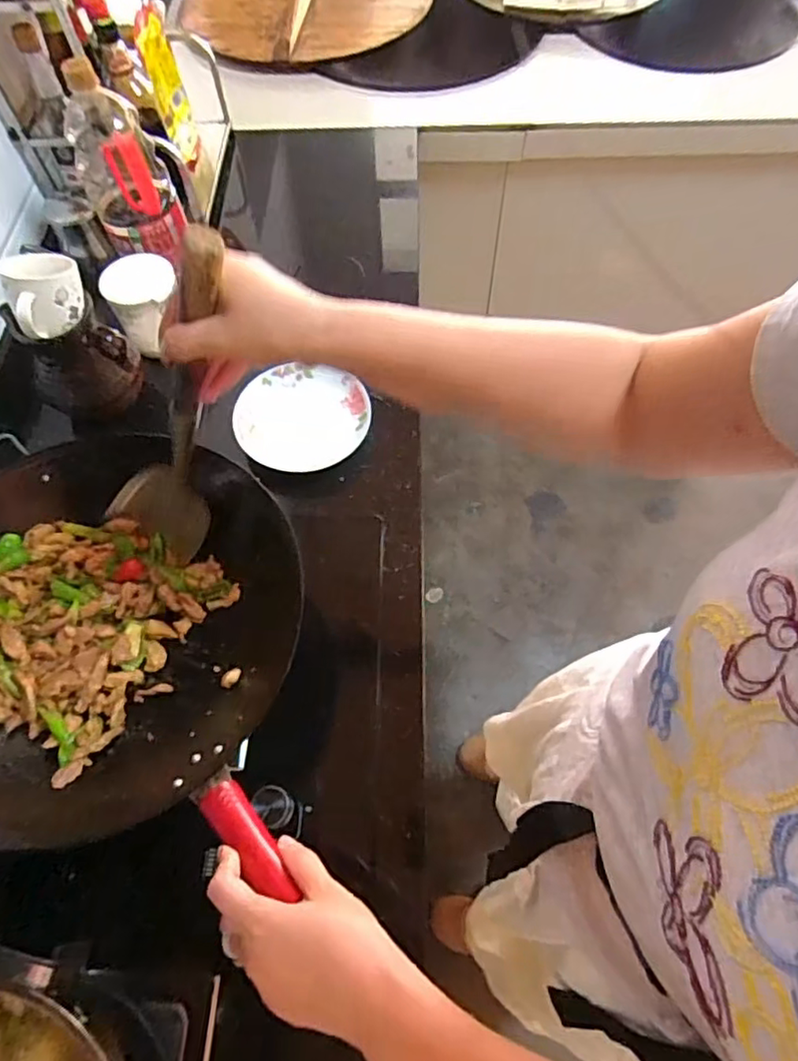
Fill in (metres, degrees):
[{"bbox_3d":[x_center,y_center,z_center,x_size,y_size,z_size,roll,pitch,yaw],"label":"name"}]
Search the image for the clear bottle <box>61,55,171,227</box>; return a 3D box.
[{"bbox_3d":[-0.383,-0.517,0.804,0.109,0.169,0.124,-20,63,-9],"label":"clear bottle"}]

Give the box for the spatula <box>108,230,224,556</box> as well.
[{"bbox_3d":[-0.189,-0.084,0.496,0.093,0.367,0.060,11,61,-18],"label":"spatula"}]

